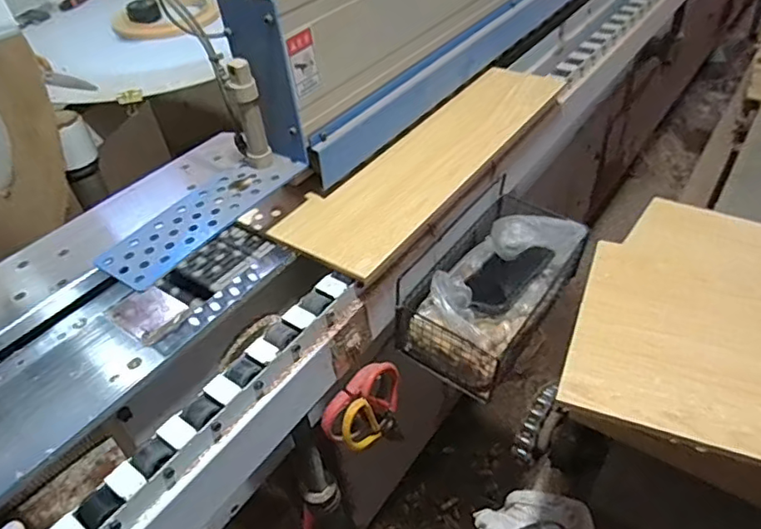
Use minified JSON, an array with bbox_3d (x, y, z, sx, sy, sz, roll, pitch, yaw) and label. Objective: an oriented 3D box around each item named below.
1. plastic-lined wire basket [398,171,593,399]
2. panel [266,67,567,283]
[{"bbox_3d":[0.146,0.021,0.718,0.135,0.130,0.257,26,51,30],"label":"plastic-lined wire basket"},{"bbox_3d":[0.075,-0.151,0.728,0.137,0.011,0.501,24,51,29],"label":"panel"}]

